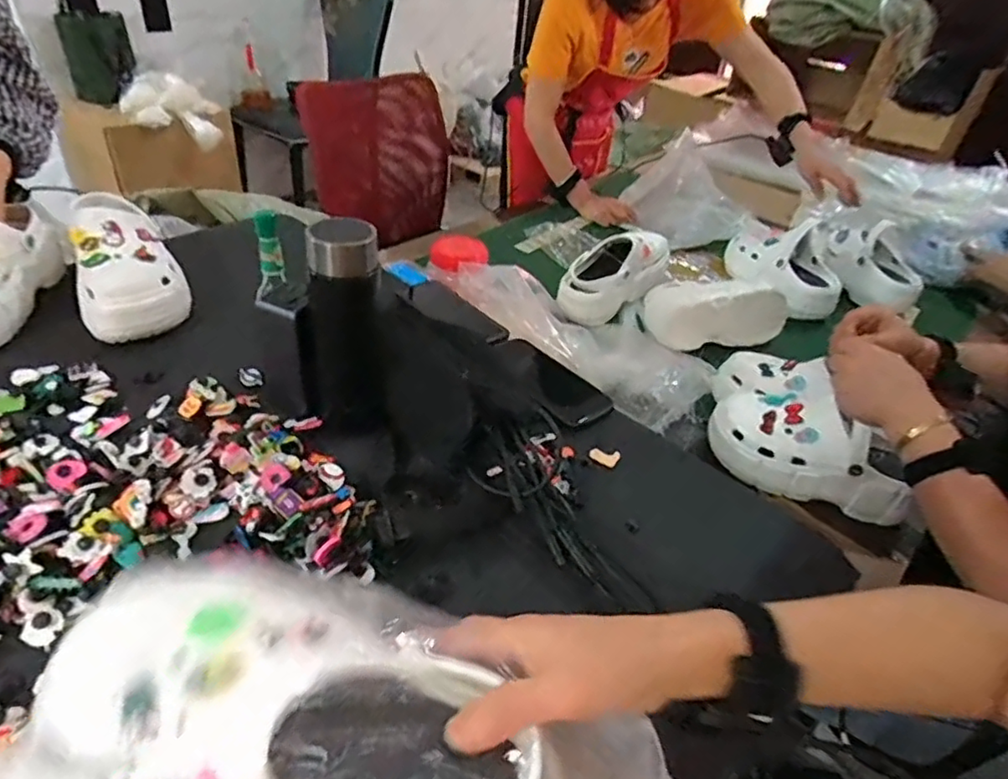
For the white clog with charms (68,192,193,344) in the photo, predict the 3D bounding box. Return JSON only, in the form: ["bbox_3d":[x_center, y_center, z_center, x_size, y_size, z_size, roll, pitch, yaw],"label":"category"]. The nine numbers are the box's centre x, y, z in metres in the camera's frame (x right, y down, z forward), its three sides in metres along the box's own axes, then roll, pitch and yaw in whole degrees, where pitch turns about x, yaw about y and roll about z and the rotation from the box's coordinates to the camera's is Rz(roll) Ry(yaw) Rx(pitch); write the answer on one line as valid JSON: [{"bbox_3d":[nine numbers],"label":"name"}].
[{"bbox_3d":[-0.464,-0.160,0.769,0.111,0.107,0.224,-13,40,-27],"label":"white clog with charms"}]

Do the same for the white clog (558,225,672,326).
[{"bbox_3d":[0.204,-0.206,1.088,0.242,0.093,0.087,-37,51,-22],"label":"white clog"}]

